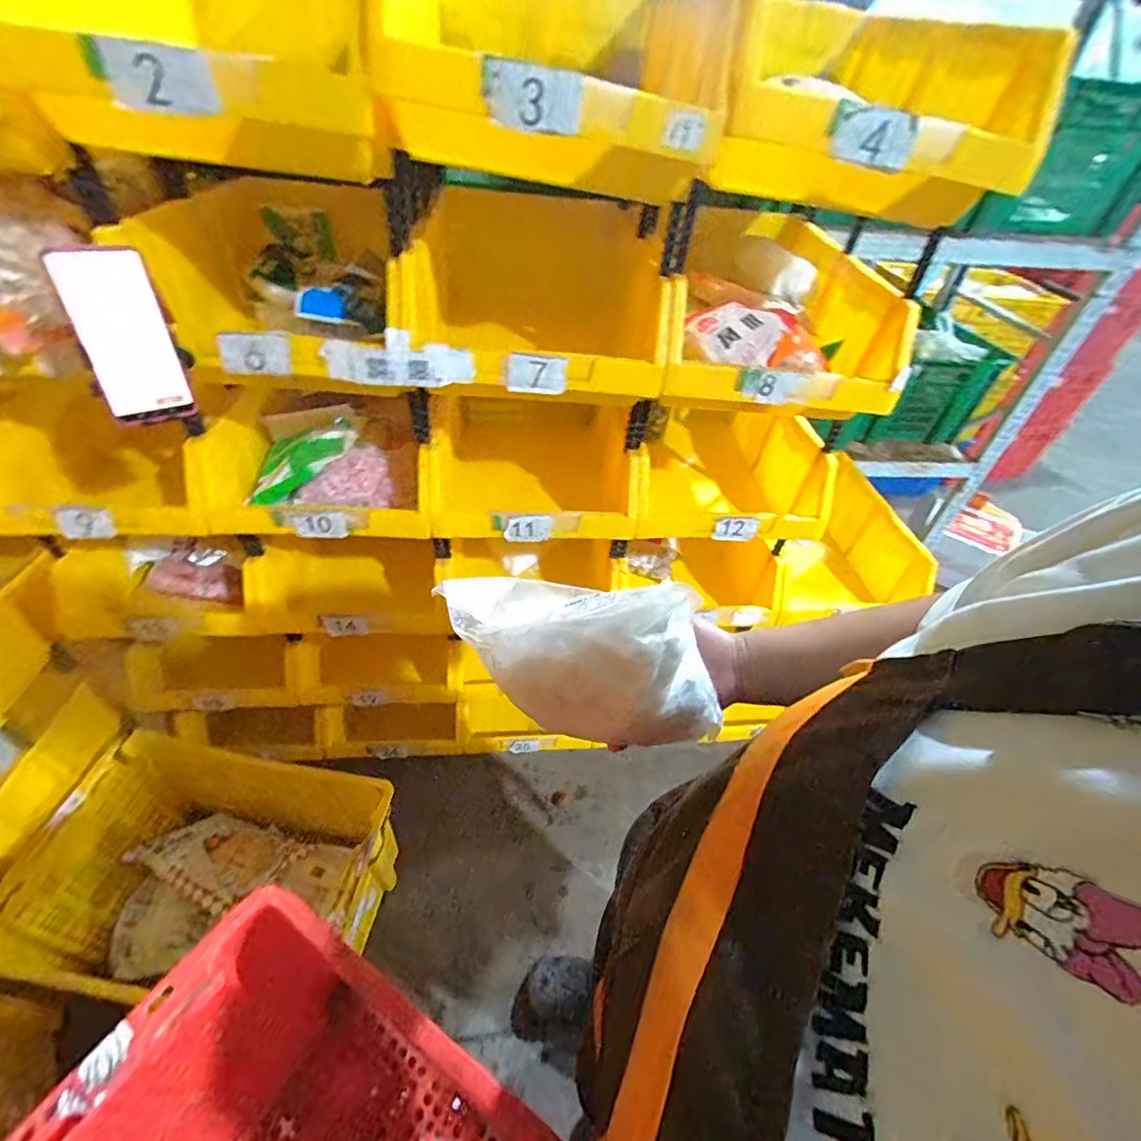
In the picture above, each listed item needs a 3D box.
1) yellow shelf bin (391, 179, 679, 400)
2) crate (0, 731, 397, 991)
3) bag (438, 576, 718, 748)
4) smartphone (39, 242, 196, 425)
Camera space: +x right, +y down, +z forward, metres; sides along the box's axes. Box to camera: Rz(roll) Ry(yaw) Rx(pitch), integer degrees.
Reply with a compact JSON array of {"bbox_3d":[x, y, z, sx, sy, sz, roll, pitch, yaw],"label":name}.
[{"bbox_3d":[-0.054,-0.430,0.826,0.388,0.219,0.437,4,43,-2],"label":"yellow shelf bin"},{"bbox_3d":[-0.685,0.627,1.076,0.595,0.323,0.415,6,43,0],"label":"crate"},{"bbox_3d":[0.011,0.055,0.427,0.230,0.124,0.106,24,46,19],"label":"bag"},{"bbox_3d":[-0.456,-0.238,0.551,0.081,0.162,0.012,-28,40,-34],"label":"smartphone"}]

